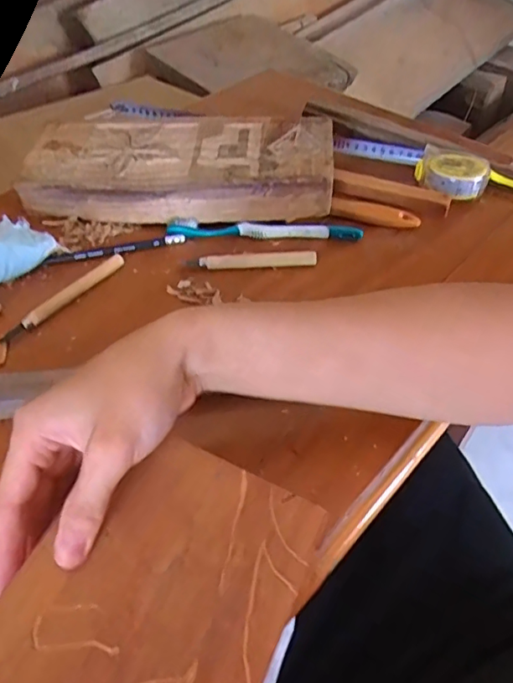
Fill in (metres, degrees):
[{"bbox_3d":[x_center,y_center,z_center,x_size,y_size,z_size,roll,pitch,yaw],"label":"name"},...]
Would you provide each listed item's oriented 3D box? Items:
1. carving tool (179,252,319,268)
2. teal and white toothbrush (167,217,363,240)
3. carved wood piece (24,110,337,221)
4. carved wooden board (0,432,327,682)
[{"bbox_3d":[-0.006,-0.076,0.490,0.122,0.008,0.015,-2,49,-1],"label":"carving tool"},{"bbox_3d":[0.007,-0.107,0.515,0.184,0.012,0.019,3,49,3],"label":"teal and white toothbrush"},{"bbox_3d":[-0.068,-0.177,0.544,0.291,0.063,0.118,5,49,5],"label":"carved wood piece"},{"bbox_3d":[-0.051,0.131,0.264,0.127,0.004,0.168,27,54,5],"label":"carved wooden board"}]

